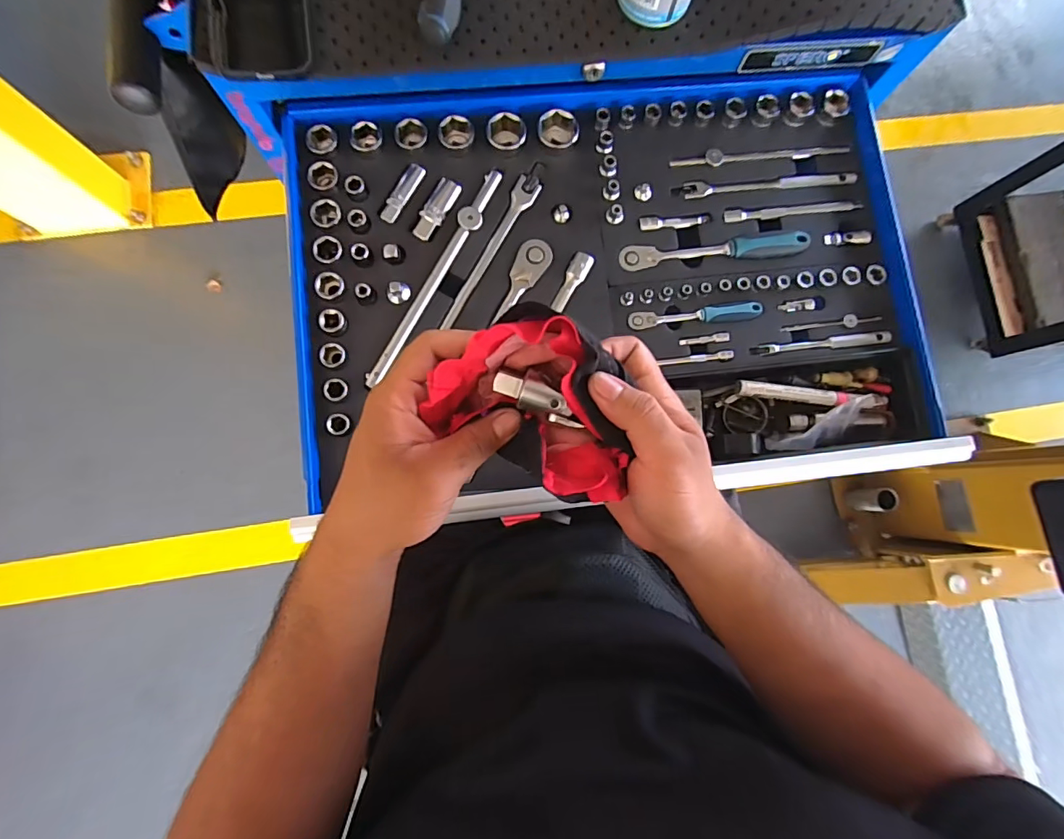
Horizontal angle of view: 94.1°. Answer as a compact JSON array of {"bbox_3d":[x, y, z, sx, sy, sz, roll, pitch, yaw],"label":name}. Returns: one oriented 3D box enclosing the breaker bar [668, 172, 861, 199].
[{"bbox_3d":[0.242,-0.244,0.514,0.190,0.011,0.017,-7,83,-4],"label":"breaker bar"}]

